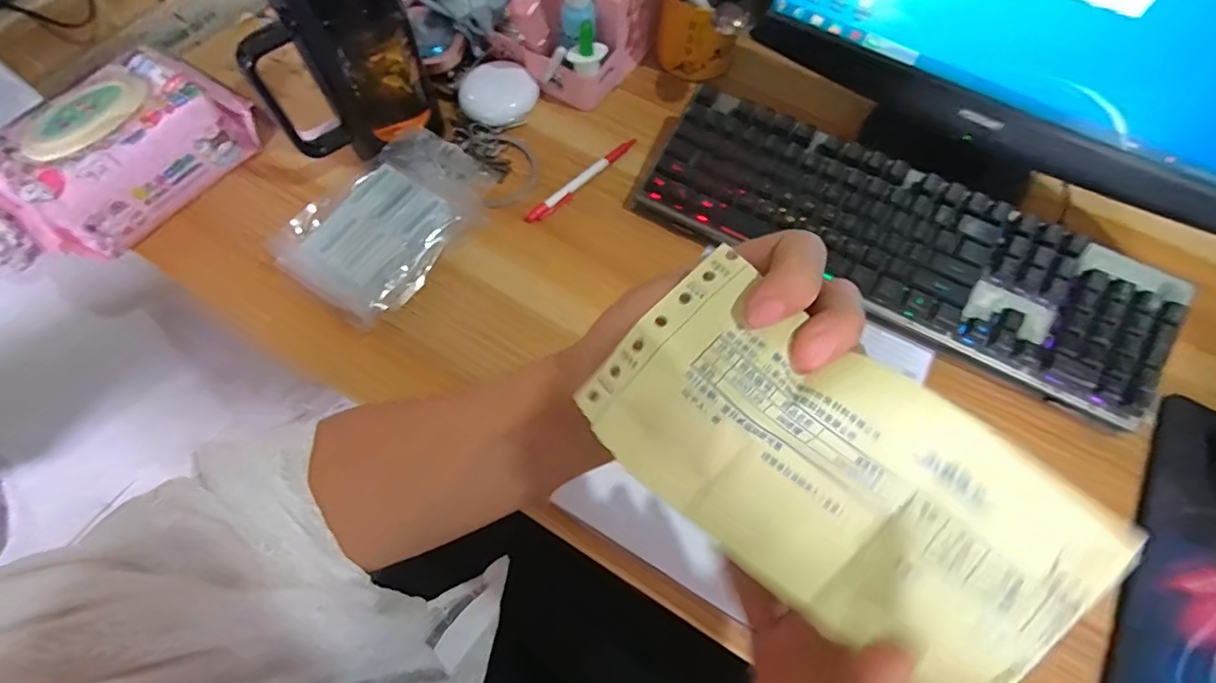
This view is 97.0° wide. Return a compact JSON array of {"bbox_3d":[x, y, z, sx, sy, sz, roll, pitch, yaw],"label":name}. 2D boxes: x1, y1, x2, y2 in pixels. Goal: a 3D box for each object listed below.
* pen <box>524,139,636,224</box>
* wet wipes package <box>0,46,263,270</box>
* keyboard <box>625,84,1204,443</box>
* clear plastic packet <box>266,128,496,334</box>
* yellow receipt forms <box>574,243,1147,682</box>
[{"bbox_3d":[-0.023,-0.156,0.517,0.014,0.007,0.139,41,72,16],"label":"pen"},{"bbox_3d":[-0.426,-0.154,0.460,0.102,0.074,0.222,29,69,11],"label":"wet wipes package"},{"bbox_3d":[0.241,-0.087,0.458,0.426,0.052,0.128,27,69,11],"label":"keyboard"},{"bbox_3d":[-0.189,-0.103,0.467,0.114,0.045,0.169,32,70,13],"label":"clear plastic packet"},{"bbox_3d":[0.078,0.050,0.192,0.170,0.019,0.090,36,98,3],"label":"yellow receipt forms"}]

